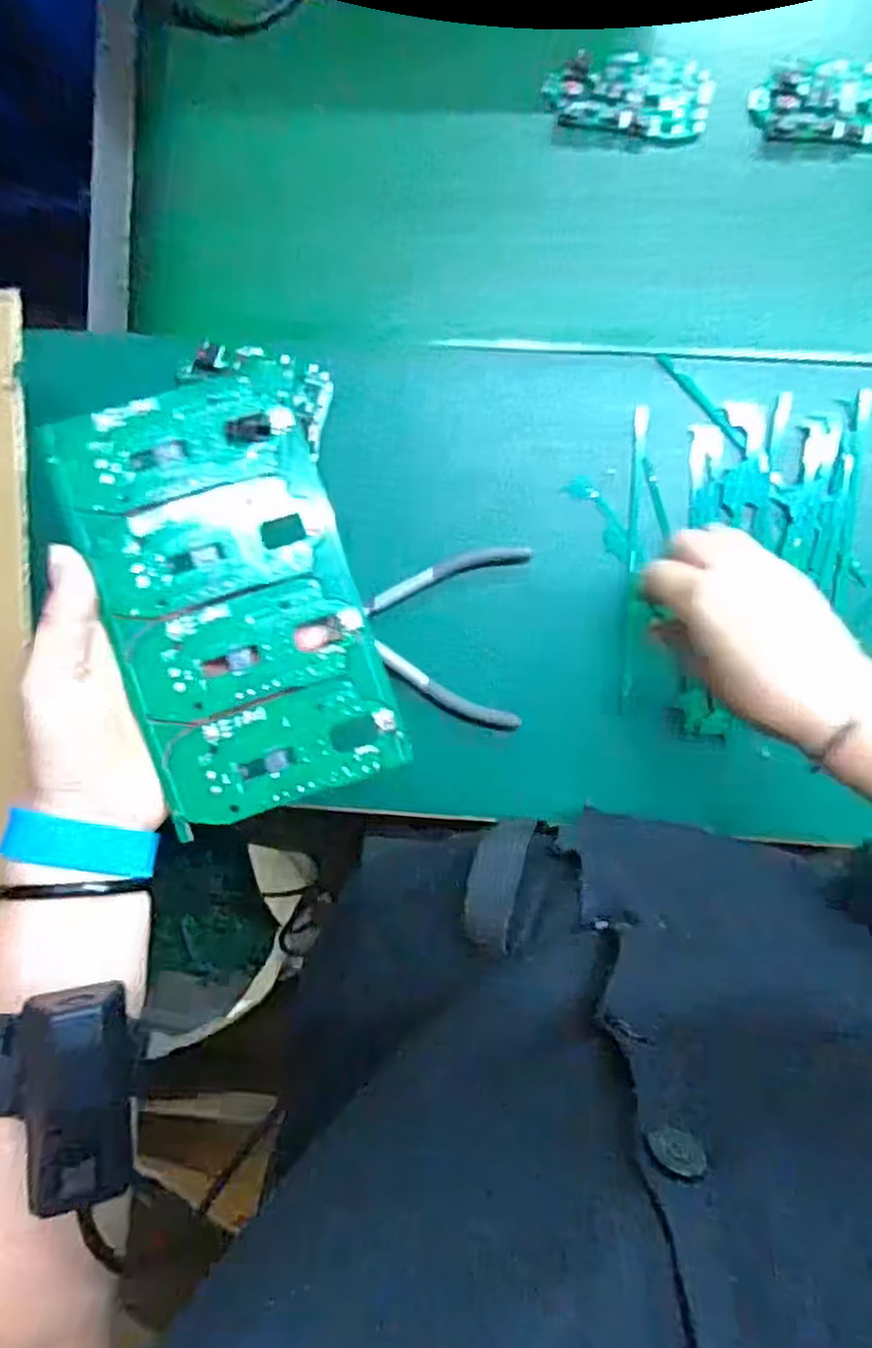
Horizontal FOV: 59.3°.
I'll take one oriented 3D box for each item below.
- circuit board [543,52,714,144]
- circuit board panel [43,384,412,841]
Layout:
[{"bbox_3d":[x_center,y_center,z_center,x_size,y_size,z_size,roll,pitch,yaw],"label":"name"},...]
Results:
[{"bbox_3d":[0.118,-0.357,0.469,0.098,0.011,0.049,9,94,3],"label":"circuit board"},{"bbox_3d":[-0.090,-0.034,0.342,0.106,0.005,0.185,-18,92,-9],"label":"circuit board panel"}]

